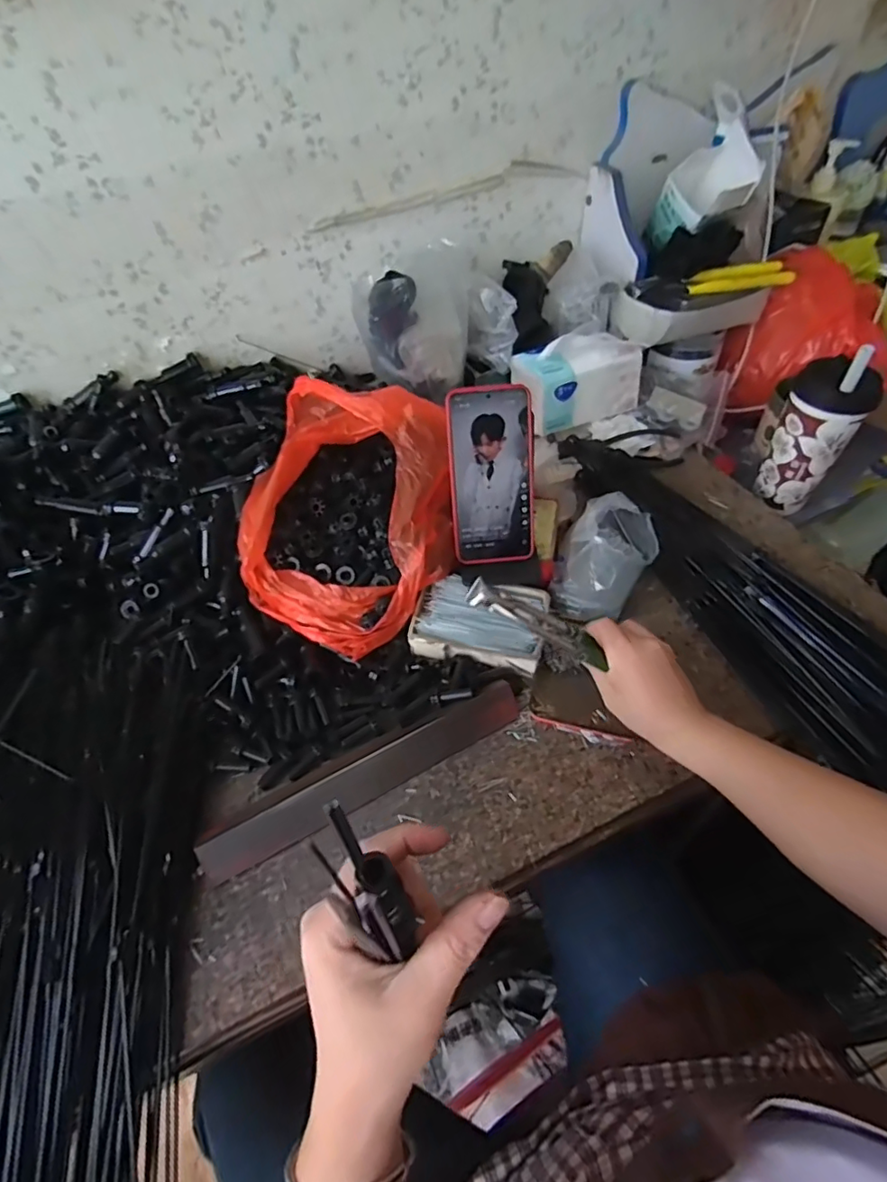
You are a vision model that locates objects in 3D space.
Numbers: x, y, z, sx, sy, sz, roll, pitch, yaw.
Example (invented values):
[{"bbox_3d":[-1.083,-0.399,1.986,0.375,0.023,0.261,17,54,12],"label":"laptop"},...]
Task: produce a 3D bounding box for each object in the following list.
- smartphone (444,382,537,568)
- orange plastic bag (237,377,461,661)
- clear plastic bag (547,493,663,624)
[{"bbox_3d":[0.046,-0.107,0.536,0.078,0.163,0.008,-5,20,-1],"label":"smartphone"},{"bbox_3d":[-0.093,-0.083,0.552,0.206,0.129,0.234,12,53,12],"label":"orange plastic bag"},{"bbox_3d":[0.164,-0.038,0.586,0.092,0.078,0.123,29,58,23],"label":"clear plastic bag"}]

